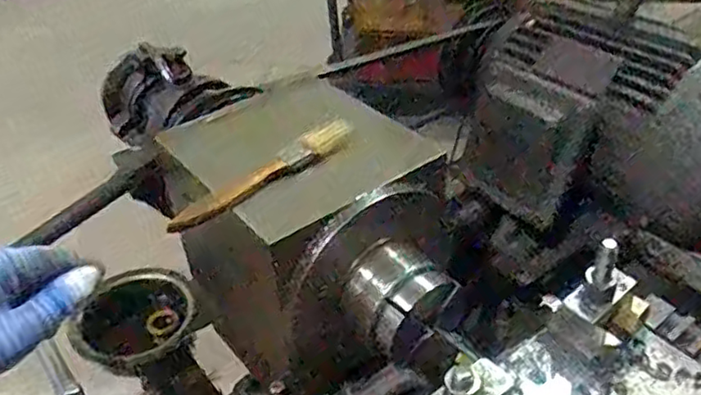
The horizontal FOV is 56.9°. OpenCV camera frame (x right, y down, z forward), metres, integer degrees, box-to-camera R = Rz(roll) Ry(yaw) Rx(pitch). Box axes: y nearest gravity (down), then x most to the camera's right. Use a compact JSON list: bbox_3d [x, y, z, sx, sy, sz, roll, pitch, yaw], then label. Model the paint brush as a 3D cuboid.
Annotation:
[{"bbox_3d":[-0.061,-0.018,0.448,0.149,0.015,0.027,-30,45,-32],"label":"paint brush"}]

